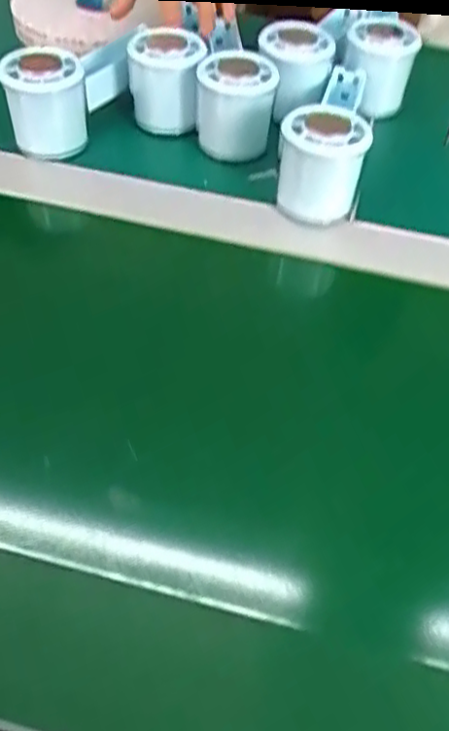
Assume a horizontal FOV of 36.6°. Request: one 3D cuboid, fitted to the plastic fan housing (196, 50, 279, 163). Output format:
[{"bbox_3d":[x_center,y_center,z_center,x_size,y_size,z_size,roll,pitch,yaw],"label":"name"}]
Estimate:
[{"bbox_3d":[0.008,-0.187,0.487,0.054,0.058,0.051,6,50,0],"label":"plastic fan housing"}]

